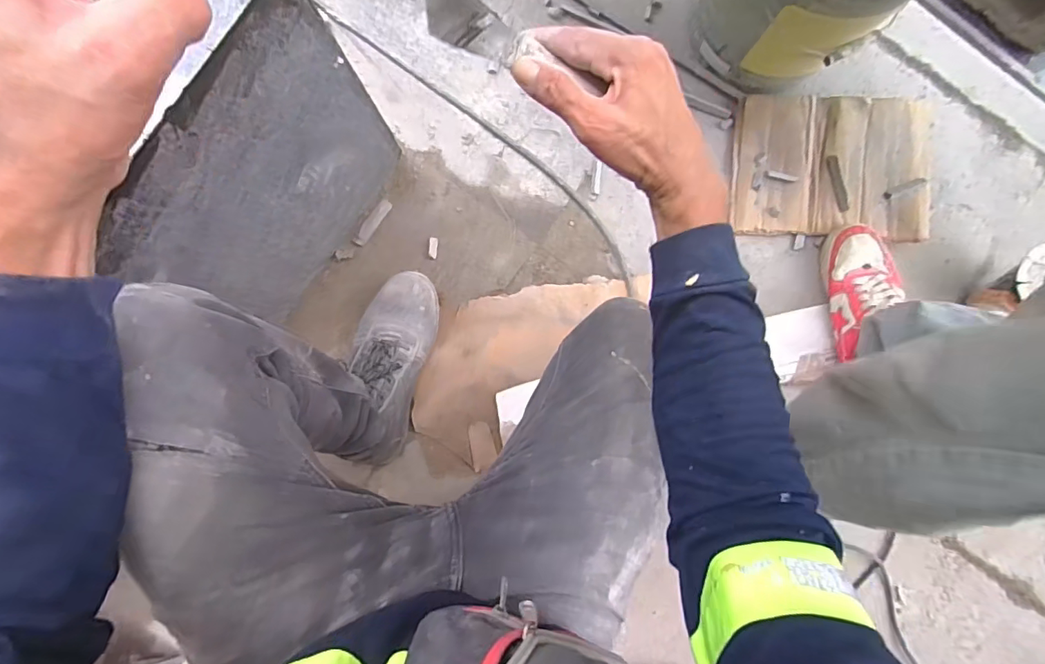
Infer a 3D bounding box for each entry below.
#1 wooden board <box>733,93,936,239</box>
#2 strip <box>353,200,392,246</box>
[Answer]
[{"bbox_3d":[0.499,-0.261,0.798,0.309,0.032,0.217,4,89,0],"label":"wooden board"},{"bbox_3d":[-0.238,-0.173,0.794,0.019,0.004,0.084,37,89,0],"label":"strip"}]

